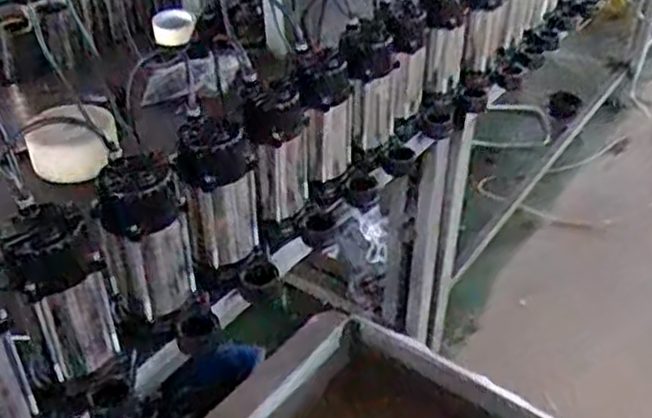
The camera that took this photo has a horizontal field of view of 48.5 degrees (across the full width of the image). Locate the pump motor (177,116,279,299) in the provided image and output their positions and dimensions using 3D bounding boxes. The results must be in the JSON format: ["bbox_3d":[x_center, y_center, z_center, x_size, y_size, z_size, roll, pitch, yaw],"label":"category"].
[{"bbox_3d":[-0.139,-0.003,0.979,0.114,0.242,0.123,-10,38,-13],"label":"pump motor"}]

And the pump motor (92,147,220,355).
[{"bbox_3d":[-0.214,0.063,0.914,0.111,0.254,0.102,-15,39,-20],"label":"pump motor"}]

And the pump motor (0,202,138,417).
[{"bbox_3d":[-0.290,0.128,0.834,0.106,0.246,0.124,-15,39,-20],"label":"pump motor"}]

